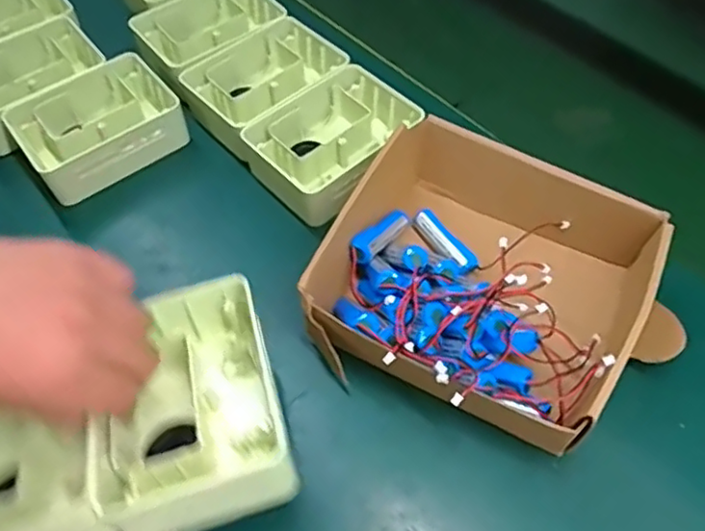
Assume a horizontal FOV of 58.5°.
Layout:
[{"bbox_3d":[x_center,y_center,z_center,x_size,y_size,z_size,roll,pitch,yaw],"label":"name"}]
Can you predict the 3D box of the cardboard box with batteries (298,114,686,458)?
[{"bbox_3d":[0.105,0.017,0.468,0.236,0.082,0.203,24,58,16],"label":"cardboard box with batteries"}]

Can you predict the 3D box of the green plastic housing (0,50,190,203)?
[{"bbox_3d":[-0.242,-0.135,0.607,0.144,0.044,0.101,-35,61,-22],"label":"green plastic housing"}]

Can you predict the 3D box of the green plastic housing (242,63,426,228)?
[{"bbox_3d":[-0.018,-0.111,0.582,0.152,0.049,0.119,-38,62,-23],"label":"green plastic housing"}]

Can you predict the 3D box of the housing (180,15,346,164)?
[{"bbox_3d":[-0.086,-0.180,0.633,0.154,0.045,0.115,-36,62,-22],"label":"housing"}]

